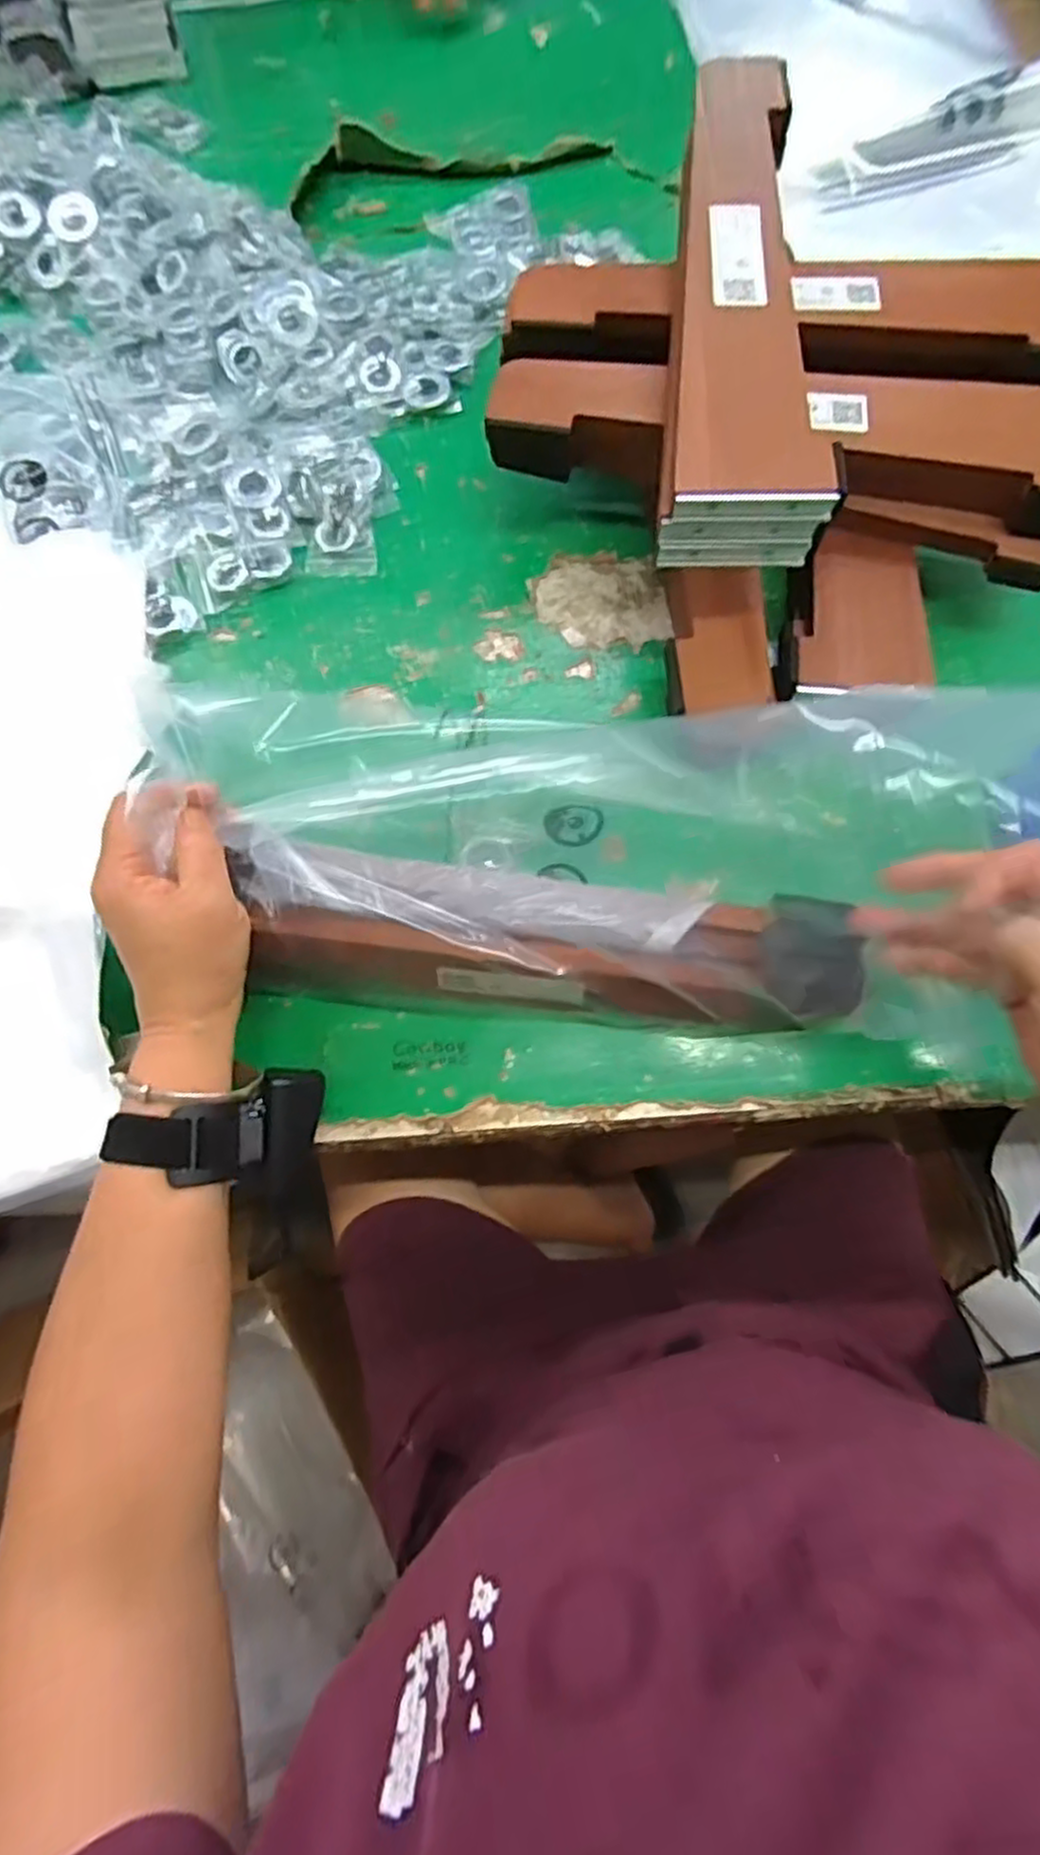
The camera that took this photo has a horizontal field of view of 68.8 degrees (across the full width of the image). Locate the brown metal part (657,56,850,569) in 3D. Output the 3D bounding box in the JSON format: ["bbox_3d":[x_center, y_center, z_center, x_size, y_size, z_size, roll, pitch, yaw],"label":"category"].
[{"bbox_3d":[0.128,-0.364,0.435,0.085,0.042,0.337,4,74,3],"label":"brown metal part"}]

